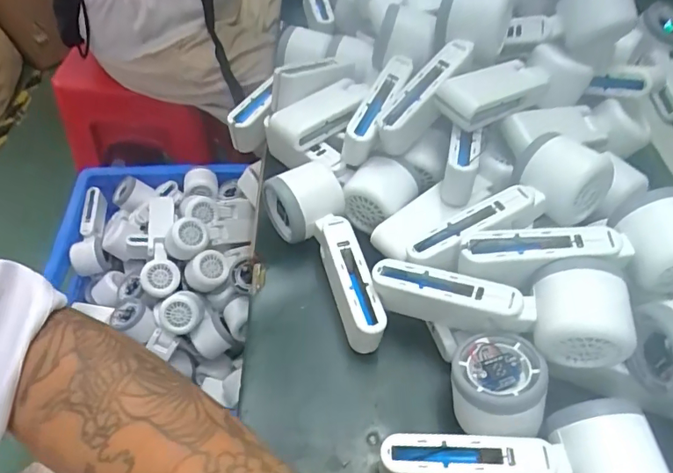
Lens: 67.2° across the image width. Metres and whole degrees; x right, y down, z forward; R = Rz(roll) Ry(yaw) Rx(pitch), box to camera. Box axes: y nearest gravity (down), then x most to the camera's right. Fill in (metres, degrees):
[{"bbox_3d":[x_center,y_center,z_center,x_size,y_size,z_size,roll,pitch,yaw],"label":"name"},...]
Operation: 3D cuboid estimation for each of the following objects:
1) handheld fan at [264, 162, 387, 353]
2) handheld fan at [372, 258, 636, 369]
[{"bbox_3d":[-0.014,0.012,0.407,0.064,0.053,0.165,-10,53,-11],"label":"handheld fan"},{"bbox_3d":[0.108,0.044,0.346,0.164,0.053,0.056,6,49,23],"label":"handheld fan"}]

